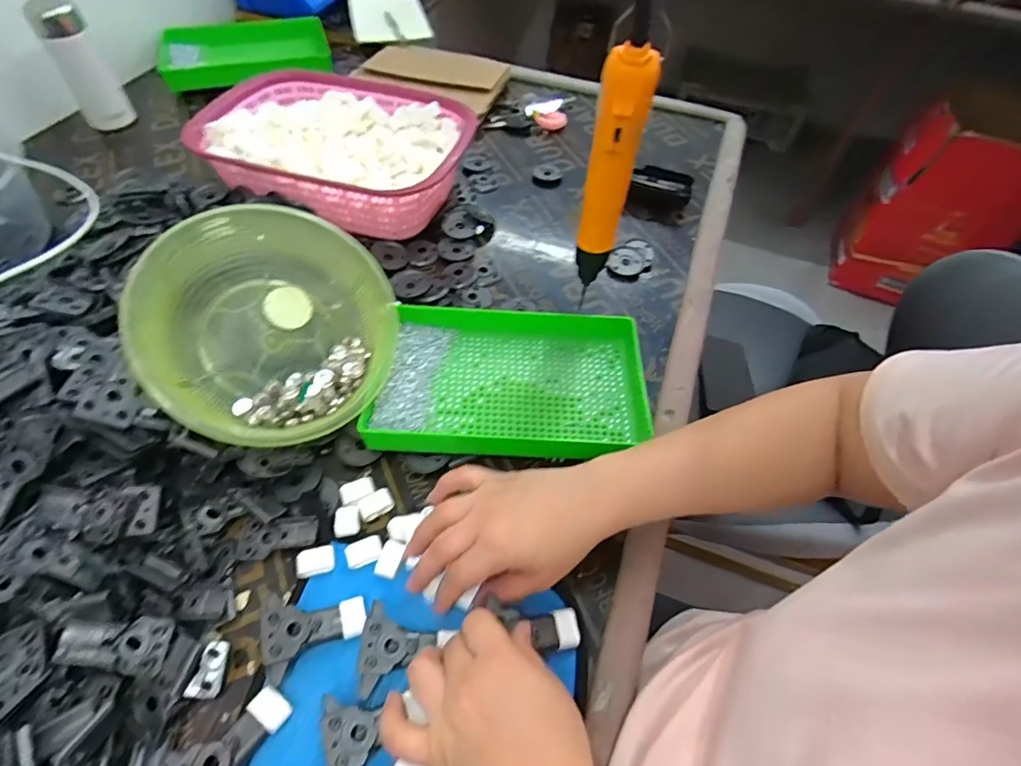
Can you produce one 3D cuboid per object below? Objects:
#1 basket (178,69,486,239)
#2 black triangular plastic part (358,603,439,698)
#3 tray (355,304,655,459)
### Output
[{"bbox_3d":[-0.218,-0.283,0.643,0.309,0.079,0.218,16,55,7],"label":"basket"},{"bbox_3d":[-0.085,0.183,0.351,0.045,0.019,0.050,26,56,13],"label":"black triangular plastic part"},{"bbox_3d":[0.004,-0.002,0.487,0.248,0.035,0.158,4,54,-2],"label":"tray"}]

